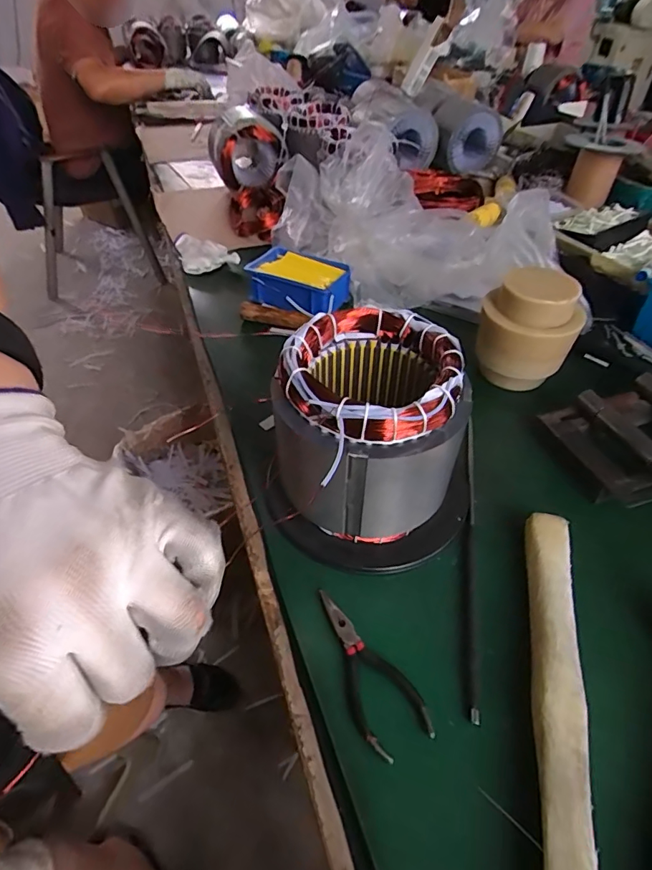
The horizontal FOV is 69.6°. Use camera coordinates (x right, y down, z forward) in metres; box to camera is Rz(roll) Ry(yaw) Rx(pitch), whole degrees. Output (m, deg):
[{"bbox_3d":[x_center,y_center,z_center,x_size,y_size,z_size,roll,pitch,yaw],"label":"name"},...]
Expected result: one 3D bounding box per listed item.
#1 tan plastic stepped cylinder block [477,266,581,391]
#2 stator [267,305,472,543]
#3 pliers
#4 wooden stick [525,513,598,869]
[{"bbox_3d":[0.245,-0.127,0.574,0.112,0.125,0.094,18,48,16],"label":"tan plastic stepped cylinder block"},{"bbox_3d":[0.038,-0.011,0.397,0.136,0.134,0.142,14,47,13],"label":"stator"},{"bbox_3d":[0.031,0.172,0.357,0.047,0.010,0.125,-17,48,-17],"label":"pliers"},{"bbox_3d":[0.156,0.188,0.316,0.031,0.036,0.316,11,47,10],"label":"wooden stick"}]

